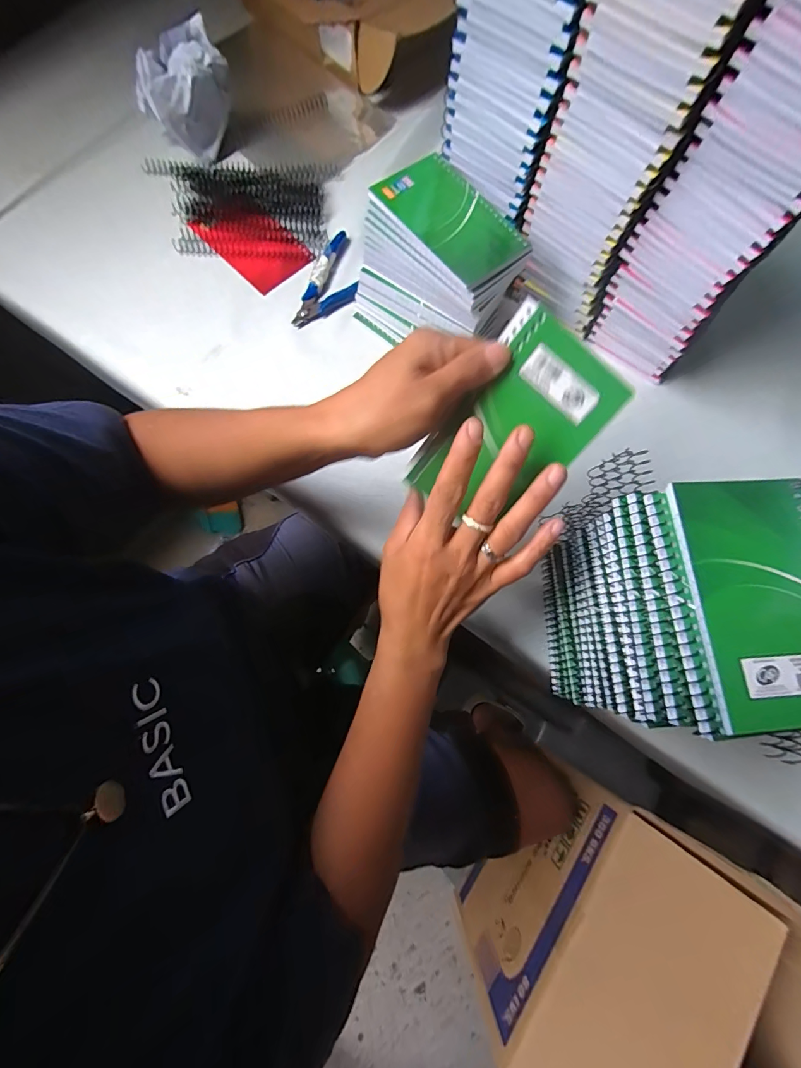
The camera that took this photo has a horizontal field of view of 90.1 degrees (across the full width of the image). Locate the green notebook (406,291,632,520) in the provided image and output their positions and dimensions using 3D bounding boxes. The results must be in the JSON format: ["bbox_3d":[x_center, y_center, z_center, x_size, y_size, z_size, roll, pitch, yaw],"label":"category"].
[{"bbox_3d":[0.074,-0.063,0.257,0.084,0.009,0.128,36,105,-6],"label":"green notebook"}]

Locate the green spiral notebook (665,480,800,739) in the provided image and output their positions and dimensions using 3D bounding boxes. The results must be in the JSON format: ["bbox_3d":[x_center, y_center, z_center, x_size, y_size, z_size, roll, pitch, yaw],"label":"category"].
[{"bbox_3d":[0.197,0.034,0.212,0.084,0.005,0.129,-3,77,-2],"label":"green spiral notebook"}]

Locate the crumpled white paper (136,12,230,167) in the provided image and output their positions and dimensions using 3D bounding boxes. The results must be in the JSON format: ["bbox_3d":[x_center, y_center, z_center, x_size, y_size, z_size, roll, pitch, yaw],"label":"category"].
[{"bbox_3d":[-0.238,-0.482,0.442,0.084,0.079,0.084,23,78,4],"label":"crumpled white paper"}]

